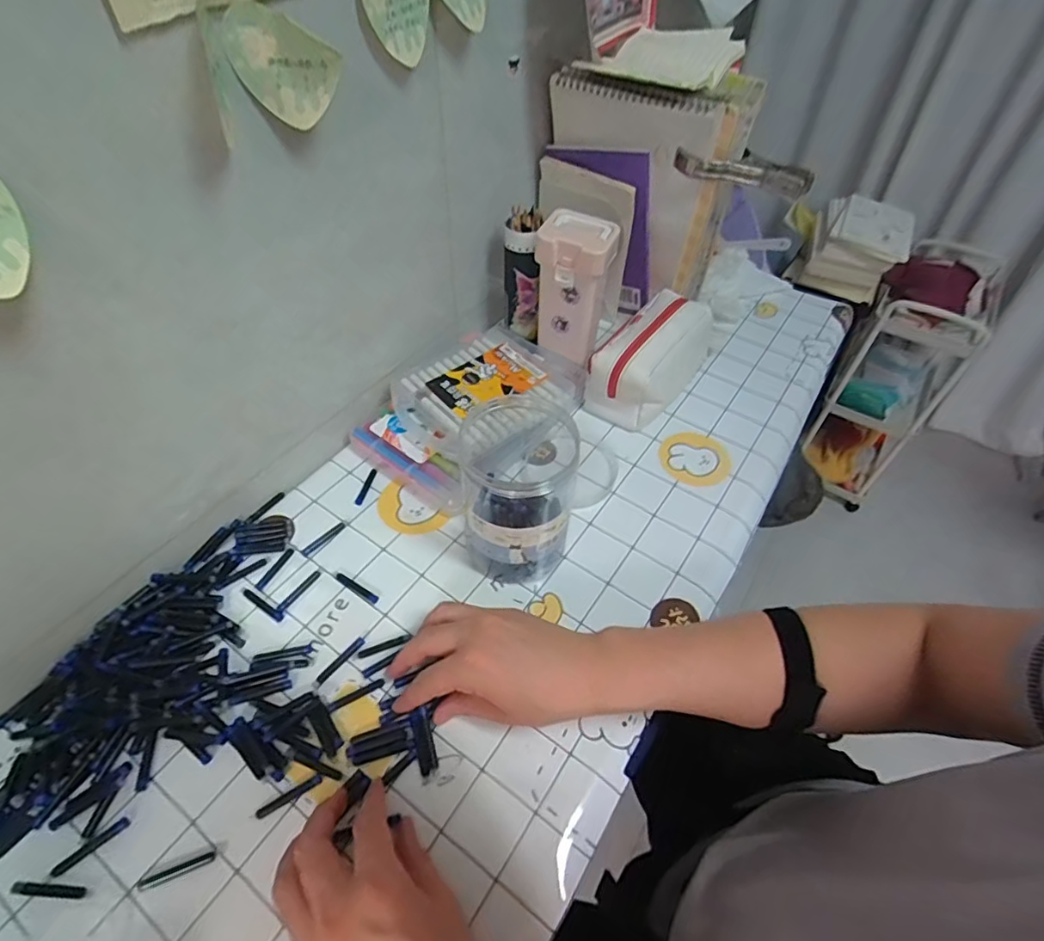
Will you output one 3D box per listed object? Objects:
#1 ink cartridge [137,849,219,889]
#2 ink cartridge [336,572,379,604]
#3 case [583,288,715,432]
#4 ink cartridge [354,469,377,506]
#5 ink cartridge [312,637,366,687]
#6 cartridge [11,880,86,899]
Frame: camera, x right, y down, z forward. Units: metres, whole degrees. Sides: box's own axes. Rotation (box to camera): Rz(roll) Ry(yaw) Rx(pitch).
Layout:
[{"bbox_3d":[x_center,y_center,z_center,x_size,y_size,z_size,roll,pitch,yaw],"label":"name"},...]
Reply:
[{"bbox_3d":[-0.230,0.265,0.368,0.048,0.004,0.008,-15,52,-16],"label":"ink cartridge"},{"bbox_3d":[-0.152,0.106,0.506,0.047,0.006,0.007,25,53,17],"label":"ink cartridge"},{"bbox_3d":[0.163,-0.138,0.667,0.091,0.089,0.193,30,54,21],"label":"case"},{"bbox_3d":[-0.164,0.017,0.581,0.008,0.006,0.045,12,50,7],"label":"ink cartridge"},{"bbox_3d":[-0.152,0.160,0.462,0.008,0.005,0.052,32,55,22],"label":"ink cartridge"},{"bbox_3d":[-0.308,0.272,0.359,0.047,0.004,0.007,5,49,1],"label":"cartridge"}]

